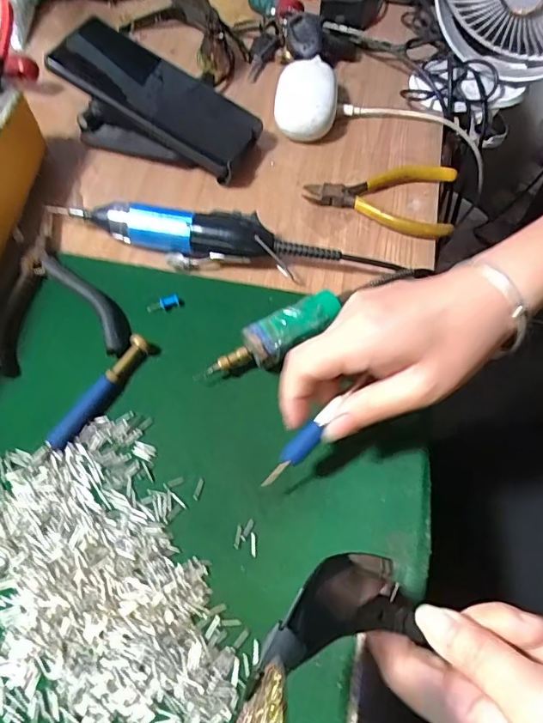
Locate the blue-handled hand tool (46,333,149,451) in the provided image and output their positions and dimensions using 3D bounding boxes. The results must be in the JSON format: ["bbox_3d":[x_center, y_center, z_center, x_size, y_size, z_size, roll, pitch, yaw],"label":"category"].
[{"bbox_3d":[-0.109,0.018,0.311,0.013,0.012,0.085,28,64,17],"label":"blue-handled hand tool"}]

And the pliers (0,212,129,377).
[{"bbox_3d":[-0.155,-0.056,0.356,0.088,0.013,0.138,-13,60,-7],"label":"pliers"}]

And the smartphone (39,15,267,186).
[{"bbox_3d":[-0.094,-0.224,0.417,0.168,0.019,0.073,29,61,-9],"label":"smartphone"}]

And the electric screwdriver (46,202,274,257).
[{"bbox_3d":[-0.084,-0.098,0.373,0.172,0.030,0.027,8,60,6],"label":"electric screwdriver"}]

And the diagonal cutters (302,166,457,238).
[{"bbox_3d":[0.089,-0.137,0.408,0.120,0.019,0.072,9,60,7],"label":"diagonal cutters"}]

